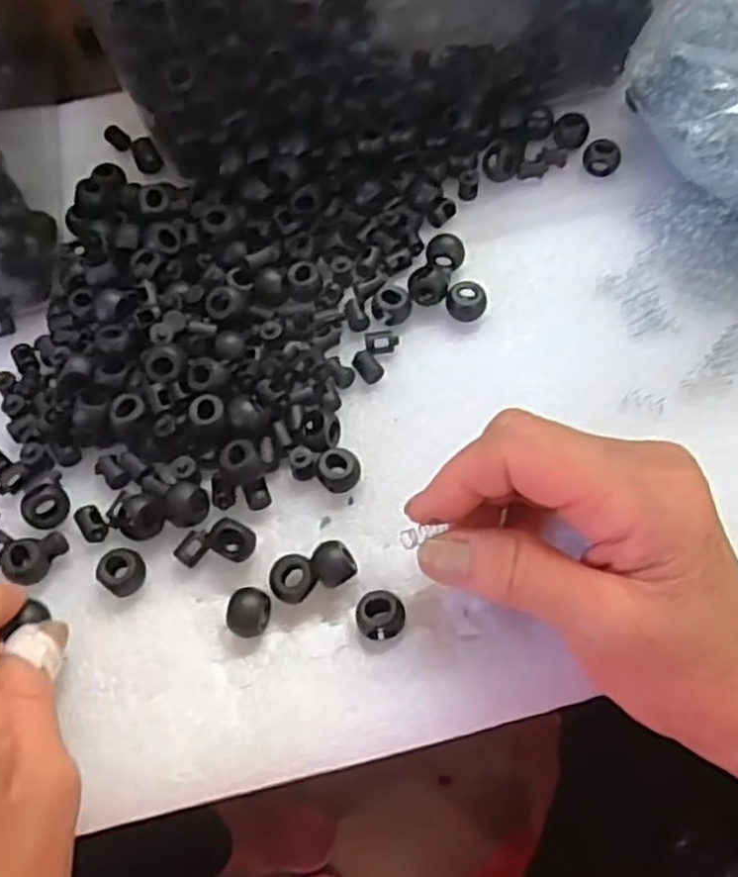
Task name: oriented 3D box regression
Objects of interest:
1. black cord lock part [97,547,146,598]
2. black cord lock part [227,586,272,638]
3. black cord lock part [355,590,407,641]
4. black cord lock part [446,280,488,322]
[{"bbox_3d":[-0.093,0.050,0.290,0.015,0.011,0.017,33,68,18],"label":"black cord lock part"},{"bbox_3d":[-0.044,0.064,0.283,0.014,0.012,0.017,3,62,4],"label":"black cord lock part"},{"bbox_3d":[0.004,0.065,0.280,0.017,0.011,0.016,4,62,5],"label":"black cord lock part"},{"bbox_3d":[0.043,-0.060,0.341,0.016,0.011,0.015,-1,61,2],"label":"black cord lock part"}]

